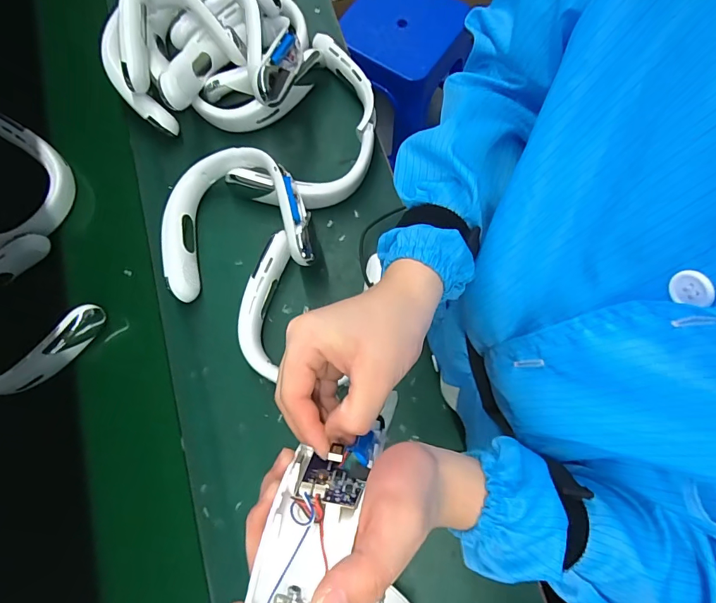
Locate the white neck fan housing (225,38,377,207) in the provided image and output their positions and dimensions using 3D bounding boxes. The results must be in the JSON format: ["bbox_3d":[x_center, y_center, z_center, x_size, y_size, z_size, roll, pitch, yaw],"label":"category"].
[{"bbox_3d":[-0.053,-0.259,0.649,0.179,0.060,0.282,27,77,9],"label":"white neck fan housing"}]

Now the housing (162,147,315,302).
[{"bbox_3d":[-0.176,-0.116,0.591,0.205,0.053,0.192,-17,74,13],"label":"housing"}]

